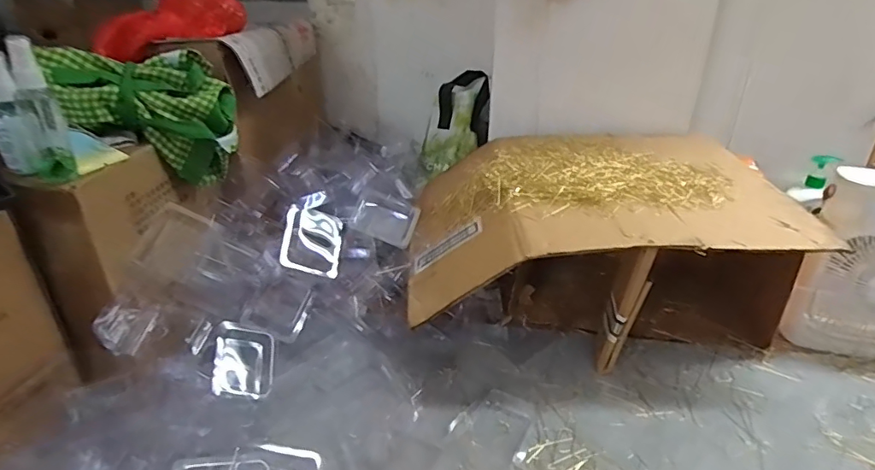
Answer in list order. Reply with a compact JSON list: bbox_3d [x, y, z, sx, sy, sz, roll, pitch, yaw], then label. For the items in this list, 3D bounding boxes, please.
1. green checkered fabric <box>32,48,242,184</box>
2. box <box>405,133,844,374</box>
[{"bbox_3d":[-0.366,-0.148,0.660,0.193,0.160,0.092,-13,31,-25],"label":"green checkered fabric"},{"bbox_3d":[0.211,0.009,0.753,0.480,0.219,0.349,1,27,1],"label":"box"}]

